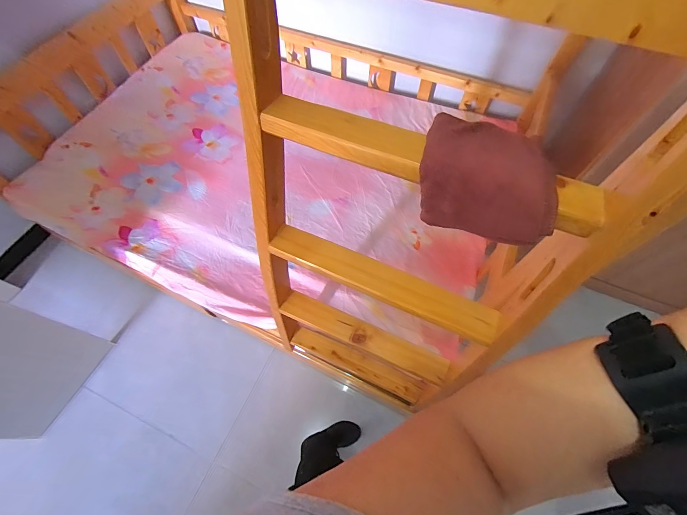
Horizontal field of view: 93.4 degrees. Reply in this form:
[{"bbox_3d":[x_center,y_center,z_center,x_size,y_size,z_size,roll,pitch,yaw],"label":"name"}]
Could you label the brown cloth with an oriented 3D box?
[{"bbox_3d":[0.166,-0.094,0.385,0.154,0.065,0.129,21,65,11],"label":"brown cloth"}]

